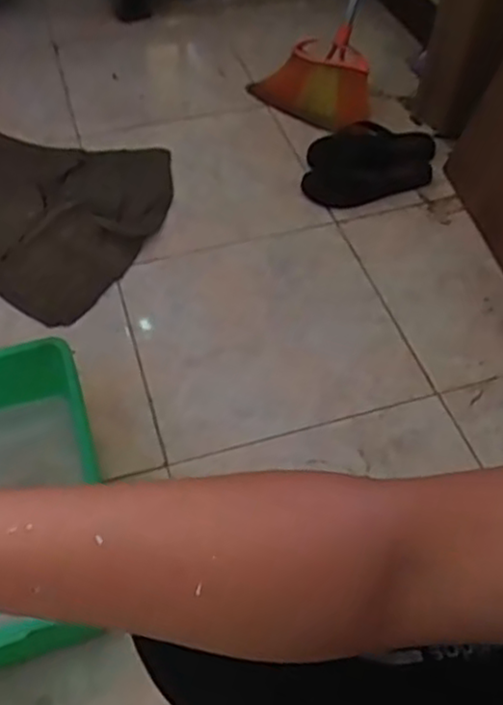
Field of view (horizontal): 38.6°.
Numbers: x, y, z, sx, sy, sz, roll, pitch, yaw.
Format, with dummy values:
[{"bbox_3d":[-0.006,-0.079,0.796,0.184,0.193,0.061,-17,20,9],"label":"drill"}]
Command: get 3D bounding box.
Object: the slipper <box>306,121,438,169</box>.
[{"bbox_3d":[0.236,-0.405,1.415,0.251,0.063,0.098,-6,51,-5],"label":"slipper"}]

